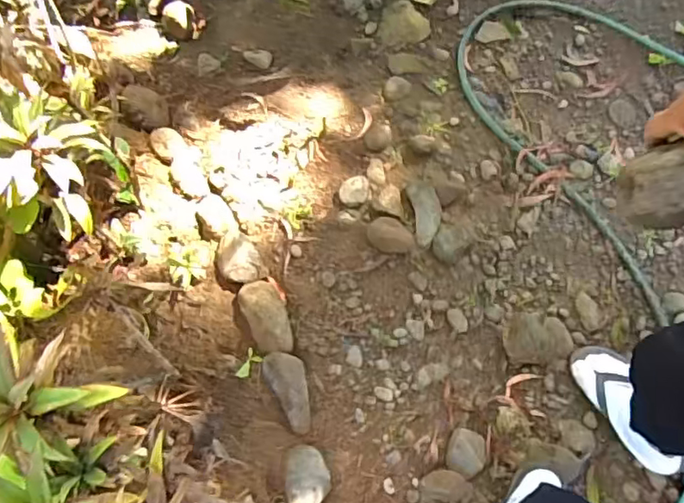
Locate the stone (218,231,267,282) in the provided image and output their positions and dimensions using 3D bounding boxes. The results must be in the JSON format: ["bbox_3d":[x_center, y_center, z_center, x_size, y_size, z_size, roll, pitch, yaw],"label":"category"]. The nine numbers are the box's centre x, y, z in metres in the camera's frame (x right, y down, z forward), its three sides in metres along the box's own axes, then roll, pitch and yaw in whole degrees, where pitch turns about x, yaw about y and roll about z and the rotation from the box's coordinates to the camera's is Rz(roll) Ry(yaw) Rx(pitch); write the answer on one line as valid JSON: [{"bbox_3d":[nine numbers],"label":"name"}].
[{"bbox_3d":[-0.219,0.012,1.198,0.089,0.057,0.124,-29,65,-8],"label":"stone"}]

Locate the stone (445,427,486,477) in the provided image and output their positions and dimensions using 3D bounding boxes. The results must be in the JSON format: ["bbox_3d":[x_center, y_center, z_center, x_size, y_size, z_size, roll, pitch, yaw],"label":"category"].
[{"bbox_3d":[0.221,0.356,1.021,0.073,0.047,0.081,25,69,16],"label":"stone"}]

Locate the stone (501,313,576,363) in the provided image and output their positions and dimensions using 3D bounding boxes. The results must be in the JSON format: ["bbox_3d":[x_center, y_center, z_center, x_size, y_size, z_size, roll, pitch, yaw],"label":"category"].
[{"bbox_3d":[0.383,0.166,1.123,0.135,0.035,0.103,2,66,3],"label":"stone"}]

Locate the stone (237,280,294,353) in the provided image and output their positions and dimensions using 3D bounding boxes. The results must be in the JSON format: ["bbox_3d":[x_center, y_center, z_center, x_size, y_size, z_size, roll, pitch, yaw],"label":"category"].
[{"bbox_3d":[-0.149,0.129,1.142,0.085,0.051,0.173,-28,65,-8],"label":"stone"}]

